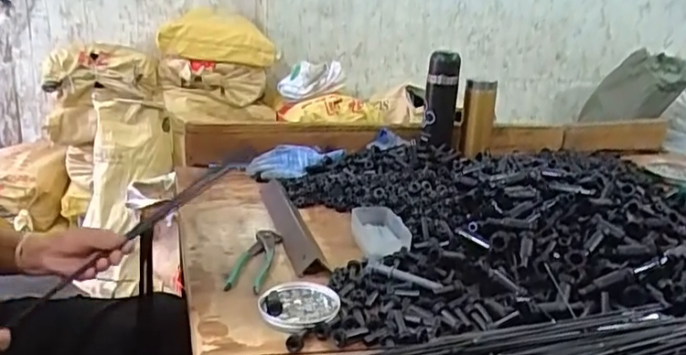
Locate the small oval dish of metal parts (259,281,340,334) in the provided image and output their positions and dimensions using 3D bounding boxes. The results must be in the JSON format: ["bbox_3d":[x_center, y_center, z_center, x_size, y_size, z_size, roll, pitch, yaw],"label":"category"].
[{"bbox_3d":[-0.049,0.142,0.666,0.089,0.009,0.092,17,27,41],"label":"small oval dish of metal parts"}]

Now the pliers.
[{"bbox_3d":[-0.116,0.109,0.780,0.046,0.013,0.155,1,20,7],"label":"pliers"}]

